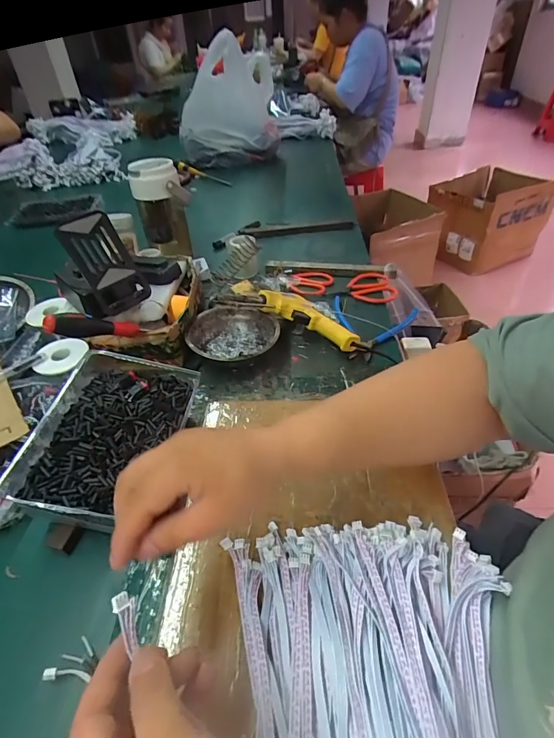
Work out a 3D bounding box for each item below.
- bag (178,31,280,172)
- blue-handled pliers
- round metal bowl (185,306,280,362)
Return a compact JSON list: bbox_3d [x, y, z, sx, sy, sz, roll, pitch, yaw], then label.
[{"bbox_3d":[-0.153,-0.797,1.195,0.292,0.309,0.190,-10,44,-6],"label":"bag"},{"bbox_3d":[0.127,-0.063,0.588,0.131,0.012,0.137,17,47,21],"label":"blue-handled pliers"},{"bbox_3d":[-0.064,-0.047,0.573,0.125,0.041,0.125,-2,43,2],"label":"round metal bowl"}]

